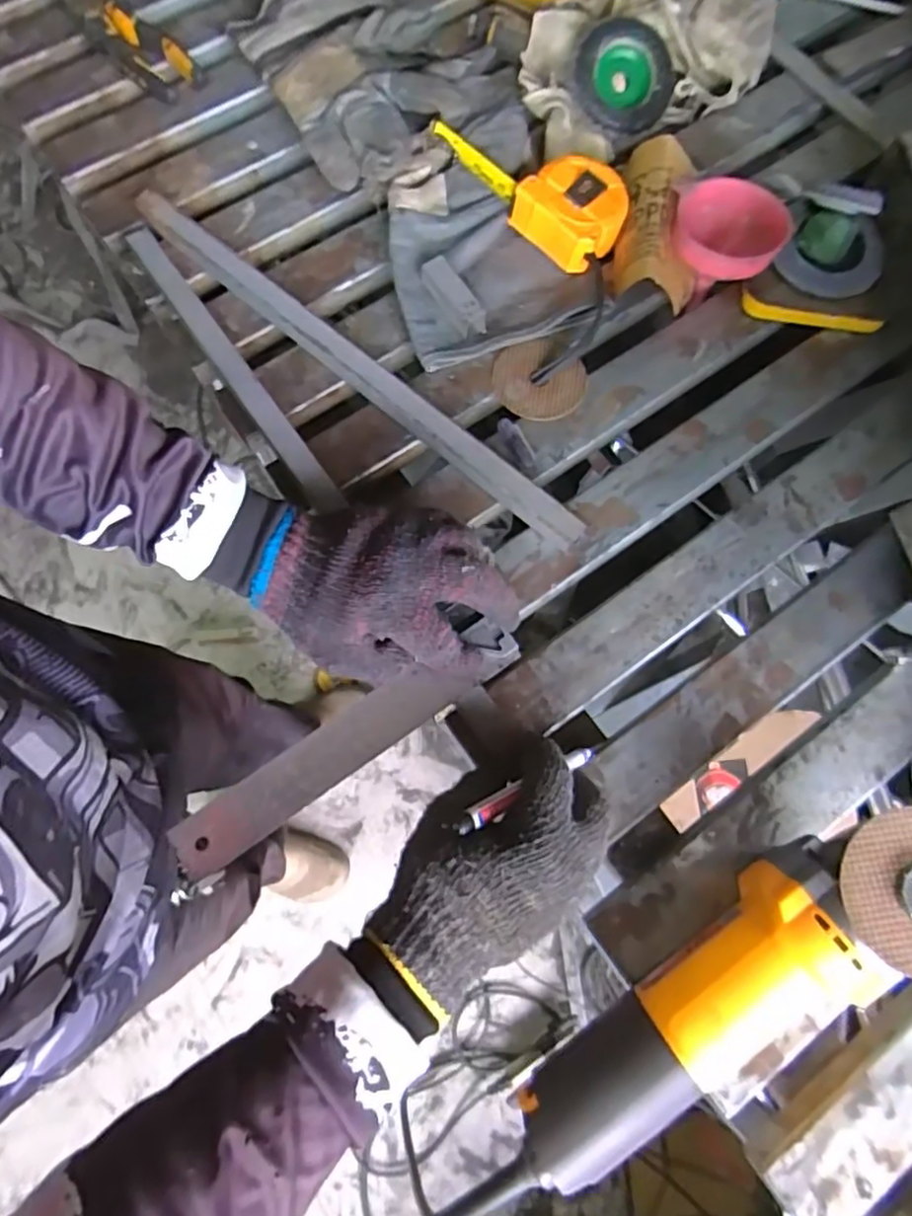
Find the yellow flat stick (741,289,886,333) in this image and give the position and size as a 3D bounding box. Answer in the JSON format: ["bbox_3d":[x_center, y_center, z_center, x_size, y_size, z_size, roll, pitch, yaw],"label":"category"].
[{"bbox_3d":[0.285,-0.235,0.513,0.110,0.013,0.017,13,74,3],"label":"yellow flat stick"}]

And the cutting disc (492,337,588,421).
[{"bbox_3d":[0.067,-0.179,0.501,0.071,0.006,0.069,-17,74,-6],"label":"cutting disc"}]

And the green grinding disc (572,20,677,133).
[{"bbox_3d":[0.147,-0.462,0.557,0.085,0.018,0.073,11,117,-6],"label":"green grinding disc"}]

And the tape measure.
[{"bbox_3d":[0.071,-0.346,0.523,0.150,0.040,0.078,39,77,10],"label":"tape measure"}]

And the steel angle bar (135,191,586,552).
[{"bbox_3d":[-0.081,-0.186,0.489,0.440,0.025,0.024,39,77,10],"label":"steel angle bar"}]

